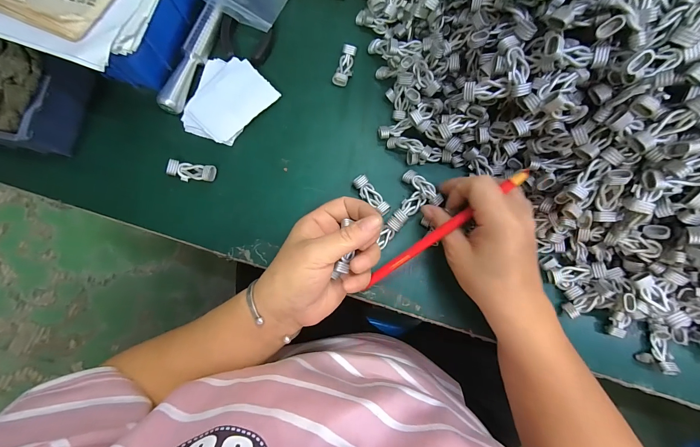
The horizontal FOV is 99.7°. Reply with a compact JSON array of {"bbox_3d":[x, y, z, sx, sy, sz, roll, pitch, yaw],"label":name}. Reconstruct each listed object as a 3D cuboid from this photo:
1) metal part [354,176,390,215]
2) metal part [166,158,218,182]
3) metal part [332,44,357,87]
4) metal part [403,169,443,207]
[{"bbox_3d":[0.022,-0.028,0.294,0.016,0.010,0.045,-41,85,-6],"label":"metal part"},{"bbox_3d":[-0.154,-0.051,0.290,0.041,0.014,0.018,7,82,0],"label":"metal part"},{"bbox_3d":[-0.005,-0.167,0.312,0.016,0.008,0.044,19,82,1],"label":"metal part"},{"bbox_3d":[0.073,-0.036,0.295,0.045,0.014,0.017,44,83,5],"label":"metal part"}]

